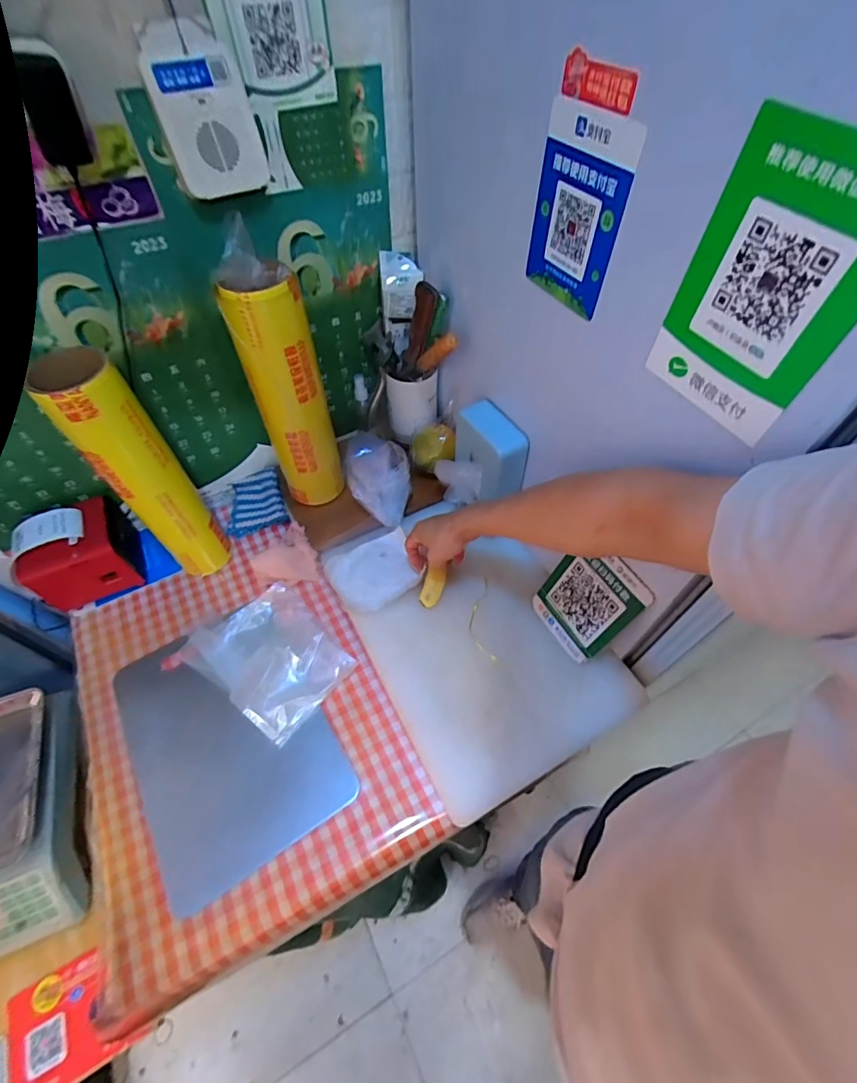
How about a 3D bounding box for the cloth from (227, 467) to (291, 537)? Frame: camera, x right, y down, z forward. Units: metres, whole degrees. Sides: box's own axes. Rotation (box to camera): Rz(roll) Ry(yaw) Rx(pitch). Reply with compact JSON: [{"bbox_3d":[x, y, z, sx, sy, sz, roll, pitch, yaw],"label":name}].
[{"bbox_3d":[-0.317,-0.071,0.843,0.108,0.019,0.107,-22,74,4],"label":"cloth"}]

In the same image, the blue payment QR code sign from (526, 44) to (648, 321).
[{"bbox_3d":[0.139,-0.319,0.428,0.006,0.177,0.117,-21,51,-18],"label":"blue payment QR code sign"}]

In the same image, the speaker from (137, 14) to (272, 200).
[{"bbox_3d":[-0.234,-0.451,0.488,0.097,0.121,0.068,-20,57,-13],"label":"speaker"}]

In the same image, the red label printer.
[{"bbox_3d":[-0.541,0.016,0.723,0.135,0.125,0.125,-18,57,-12],"label":"red label printer"}]

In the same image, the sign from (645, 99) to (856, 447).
[{"bbox_3d":[0.232,-0.171,0.322,0.010,0.178,0.121,-22,58,-16],"label":"sign"}]

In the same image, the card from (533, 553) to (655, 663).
[{"bbox_3d":[0.210,0.079,0.616,0.010,0.166,0.121,-15,61,-33],"label":"card"}]

